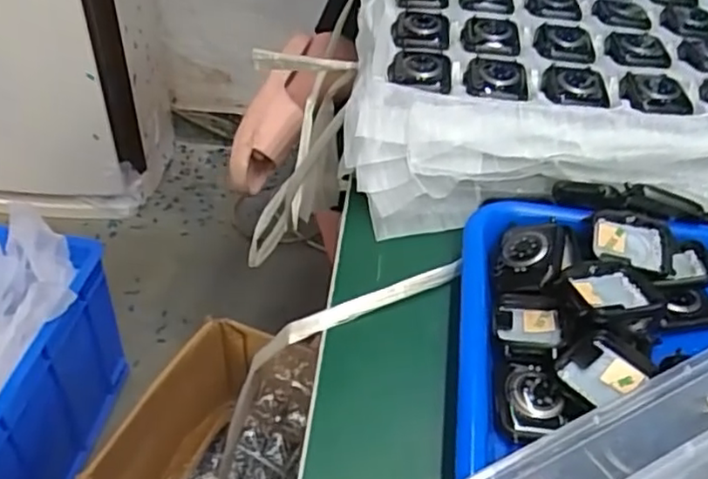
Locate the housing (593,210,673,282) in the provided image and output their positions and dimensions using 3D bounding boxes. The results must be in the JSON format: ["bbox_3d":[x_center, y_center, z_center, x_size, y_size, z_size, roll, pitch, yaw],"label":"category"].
[{"bbox_3d":[0.150,0.001,0.357,0.042,0.014,0.036,20,44,17],"label":"housing"}]

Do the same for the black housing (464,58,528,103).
[{"bbox_3d":[0.087,-0.099,0.406,0.037,0.009,0.046,8,42,4],"label":"black housing"}]

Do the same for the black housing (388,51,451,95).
[{"bbox_3d":[0.041,-0.104,0.405,0.037,0.008,0.041,7,42,3],"label":"black housing"}]

